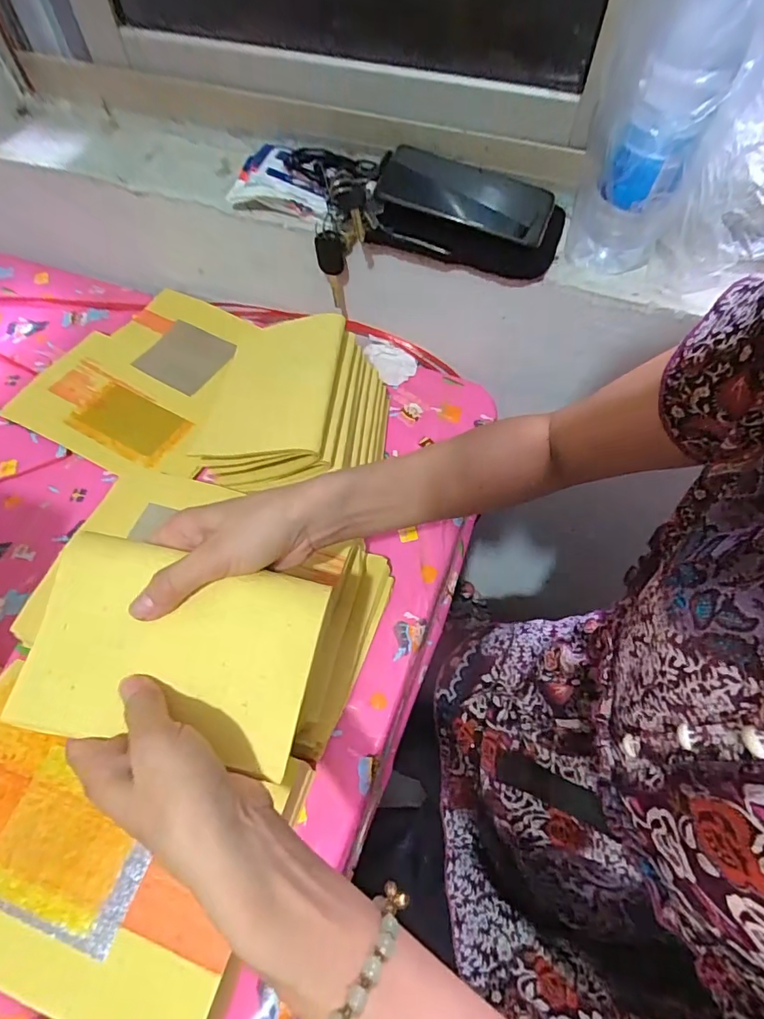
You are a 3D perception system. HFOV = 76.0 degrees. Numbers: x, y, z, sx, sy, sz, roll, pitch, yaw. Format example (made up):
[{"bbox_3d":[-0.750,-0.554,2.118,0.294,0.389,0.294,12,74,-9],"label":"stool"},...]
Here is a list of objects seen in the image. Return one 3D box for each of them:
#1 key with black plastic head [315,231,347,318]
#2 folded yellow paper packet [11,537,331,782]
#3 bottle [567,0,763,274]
[{"bbox_3d":[-0.057,-0.269,0.559,0.031,0.091,0.012,37,66,20],"label":"key with black plastic head"},{"bbox_3d":[-0.121,0.078,0.284,0.159,0.022,0.109,9,60,7],"label":"folded yellow paper packet"},{"bbox_3d":[0.213,-0.288,0.364,0.084,0.239,0.063,18,60,11],"label":"bottle"}]

